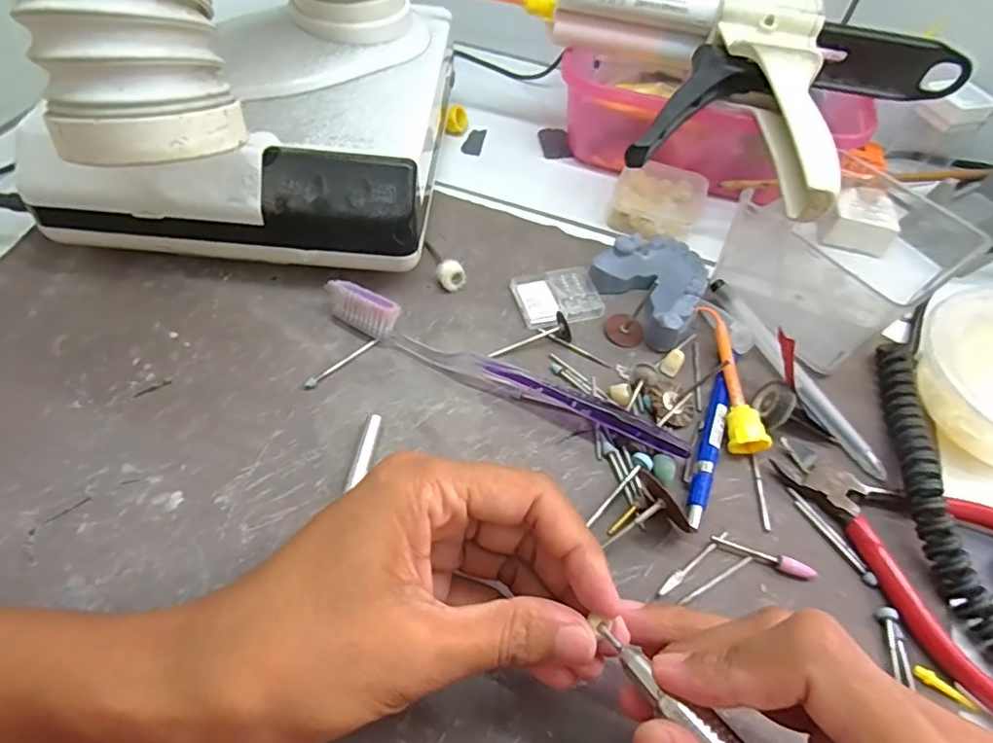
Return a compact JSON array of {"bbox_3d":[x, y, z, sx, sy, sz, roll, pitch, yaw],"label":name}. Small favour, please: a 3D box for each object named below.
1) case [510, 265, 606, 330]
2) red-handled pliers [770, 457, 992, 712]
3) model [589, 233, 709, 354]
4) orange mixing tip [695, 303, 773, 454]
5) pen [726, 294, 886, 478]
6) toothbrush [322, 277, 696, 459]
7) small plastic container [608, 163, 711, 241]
[{"bbox_3d":[0.033,-0.041,0.321,0.044,0.007,0.037,-16,57,-15],"label":"case"},{"bbox_3d":[0.187,0.070,0.252,0.096,0.011,0.120,-37,65,-26],"label":"red-handled pliers"},{"bbox_3d":[0.083,-0.049,0.319,0.058,0.021,0.062,25,56,13],"label":"model"},{"bbox_3d":[0.117,0.002,0.289,0.018,0.017,0.083,3,54,-3],"label":"orange mixing tip"},{"bbox_3d":[0.152,0.000,0.297,0.012,0.011,0.125,-22,59,-19],"label":"pen"},{"bbox_3d":[0.000,-0.001,0.280,0.187,0.022,0.013,23,56,12],"label":"toothbrush"},{"bbox_3d":[0.104,-0.109,0.371,0.054,0.018,0.058,19,55,9],"label":"small plastic container"}]

